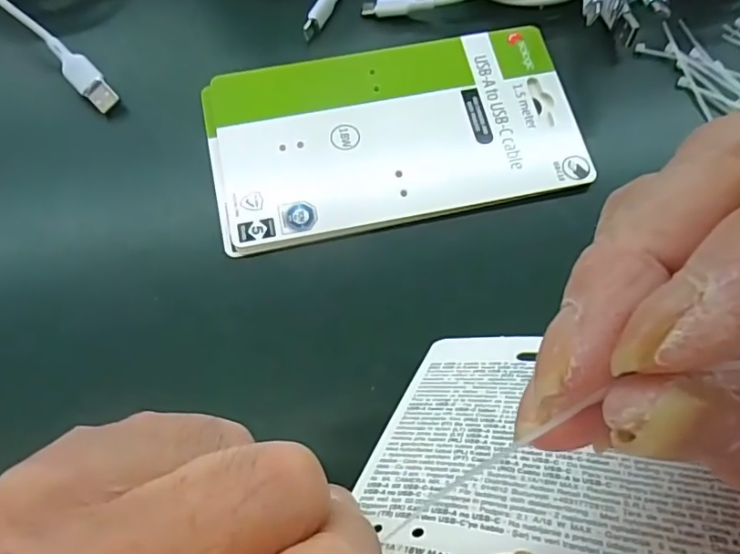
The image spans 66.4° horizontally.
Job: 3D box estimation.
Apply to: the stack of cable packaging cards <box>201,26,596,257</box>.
[{"bbox_3d":[0.012,-0.073,0.284,0.179,0.007,0.097,-11,71,-5],"label":"stack of cable packaging cards"}]

